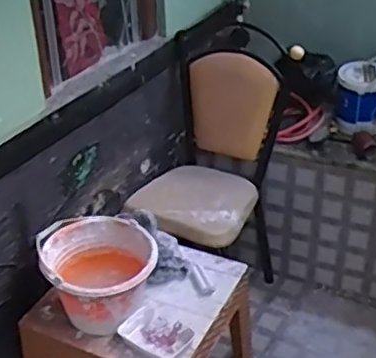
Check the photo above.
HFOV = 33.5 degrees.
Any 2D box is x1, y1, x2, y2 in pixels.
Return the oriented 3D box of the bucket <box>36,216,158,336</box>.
[{"bbox_3d":[-0.214,0.246,1.554,0.268,0.183,0.272,-1,31,1],"label":"bucket"}]

